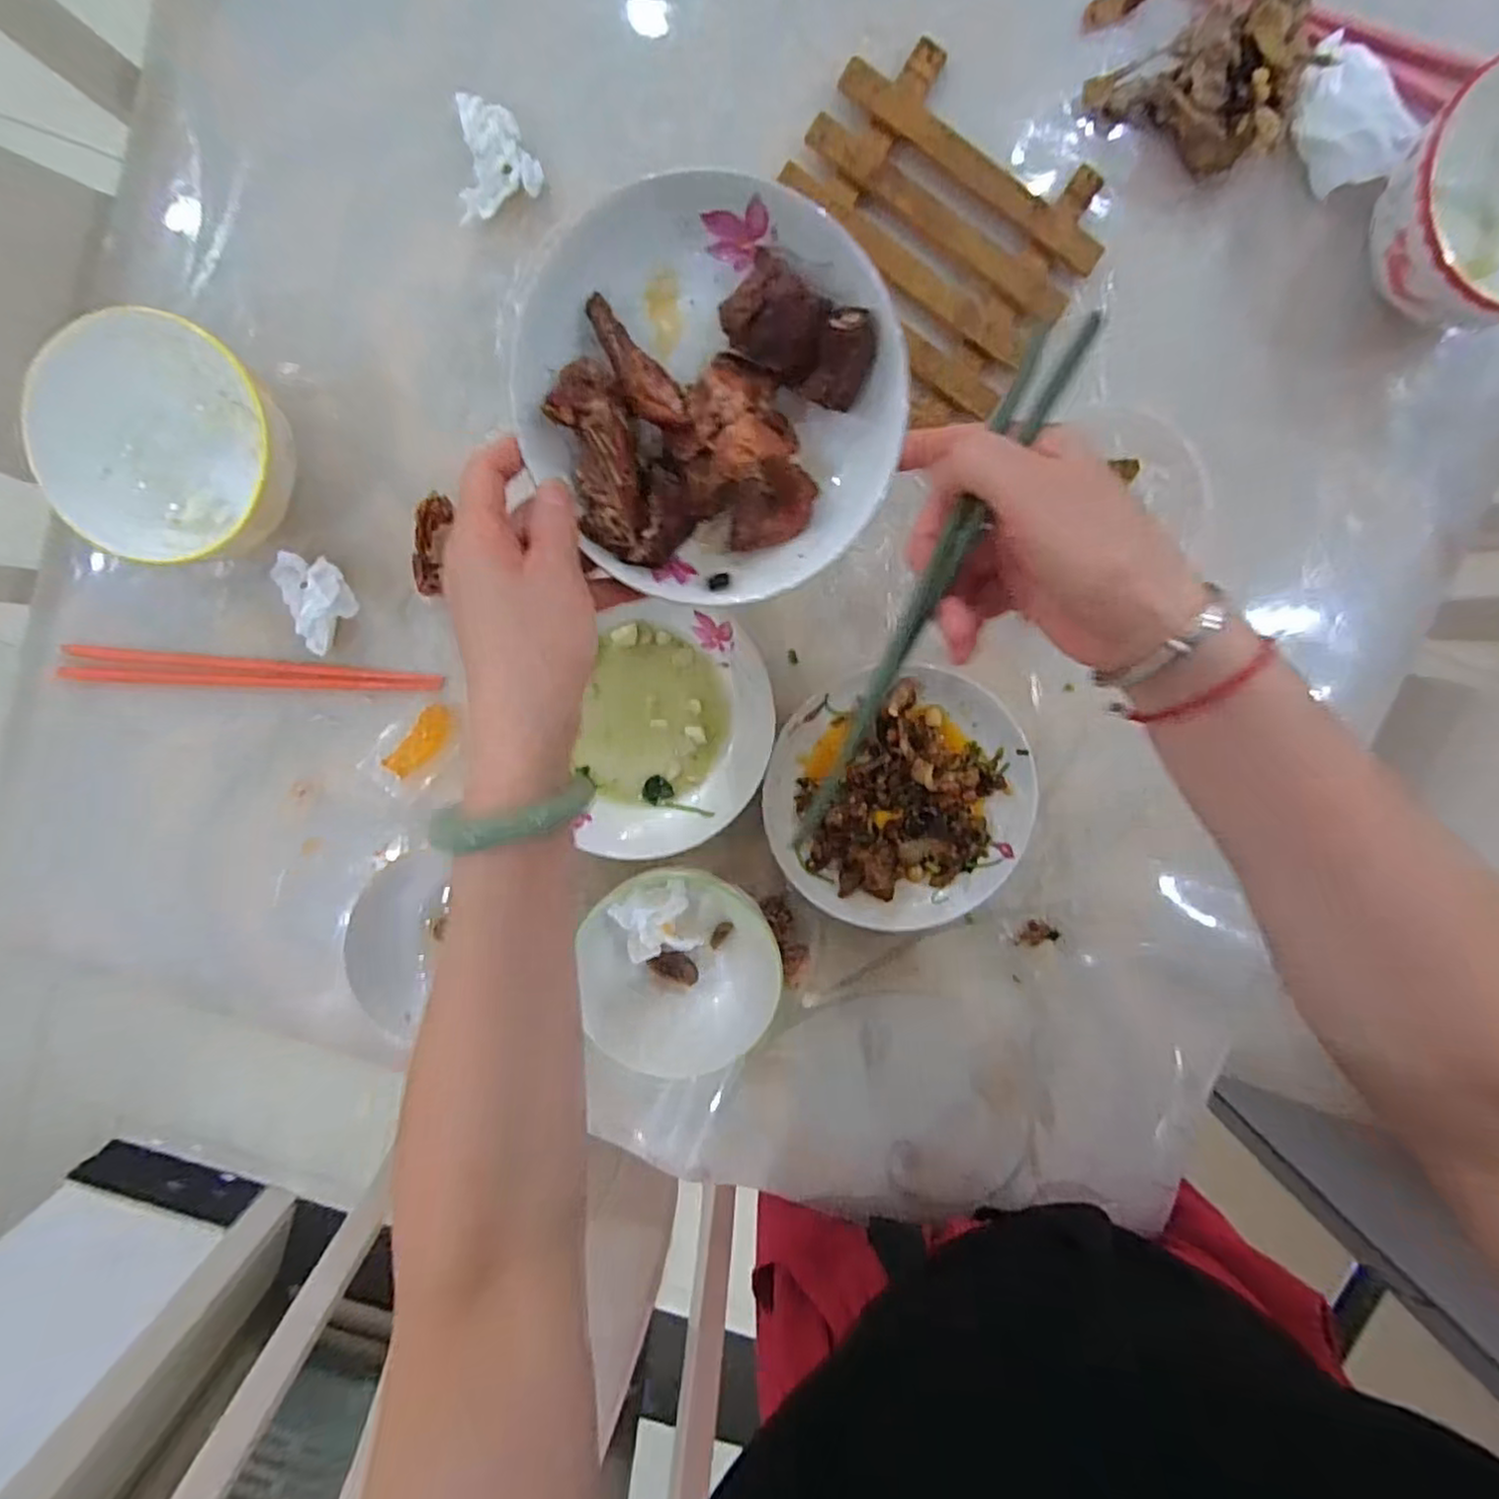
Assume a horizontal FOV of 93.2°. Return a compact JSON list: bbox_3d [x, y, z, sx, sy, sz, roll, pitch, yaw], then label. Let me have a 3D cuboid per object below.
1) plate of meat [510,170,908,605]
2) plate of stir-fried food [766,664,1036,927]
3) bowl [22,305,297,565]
[{"bbox_3d":[-0.016,-0.155,0.321,0.164,0.043,0.167,0,98,0],"label":"plate of meat"},{"bbox_3d":[0.093,0.033,0.451,0.160,0.032,0.160,-2,98,0],"label":"plate of stir-fried food"},{"bbox_3d":[-0.320,-0.166,0.404,0.115,0.068,0.131,15,98,-2],"label":"bowl"}]

